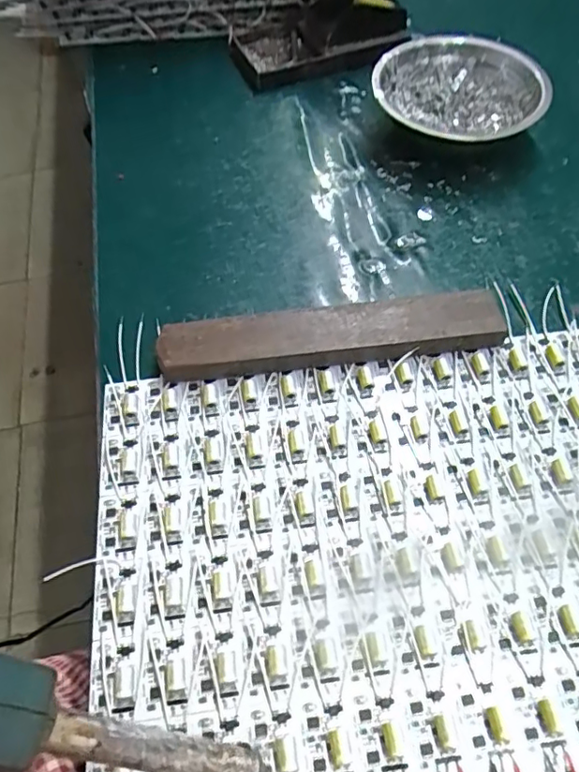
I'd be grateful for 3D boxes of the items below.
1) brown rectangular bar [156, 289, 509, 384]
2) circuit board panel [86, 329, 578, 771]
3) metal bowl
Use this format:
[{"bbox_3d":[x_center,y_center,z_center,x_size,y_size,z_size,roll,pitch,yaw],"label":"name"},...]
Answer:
[{"bbox_3d":[0.025,-0.030,0.332,0.198,0.019,0.037,-6,59,-2],"label":"brown rectangular bar"},{"bbox_3d":[0.051,0.087,0.270,0.284,0.008,0.233,-7,59,-3],"label":"circuit board panel"},{"bbox_3d":[0.126,-0.212,0.422,0.115,0.043,0.116,-1,59,1],"label":"metal bowl"}]

